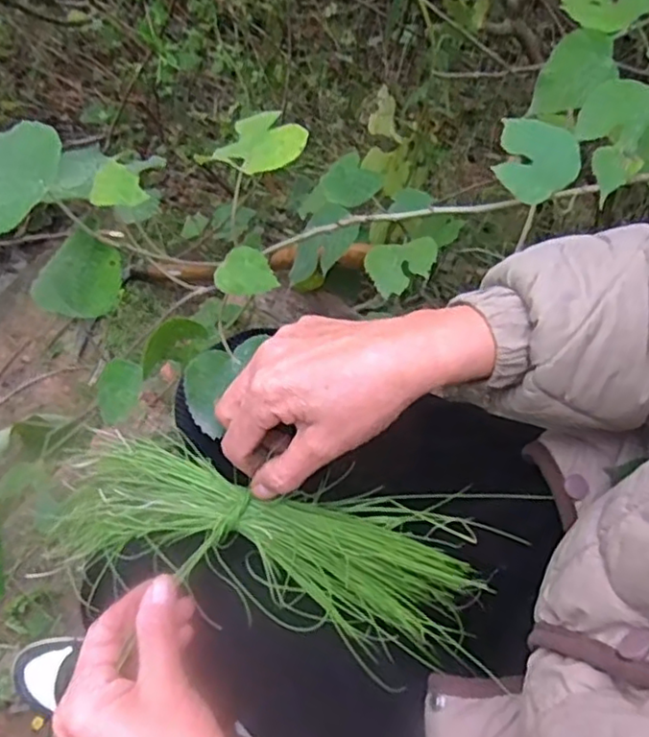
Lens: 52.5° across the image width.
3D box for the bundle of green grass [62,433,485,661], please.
[{"bbox_3d":[-0.027,0.100,0.370,0.235,0.044,0.078,19,71,-4],"label":"bundle of green grass"}]

